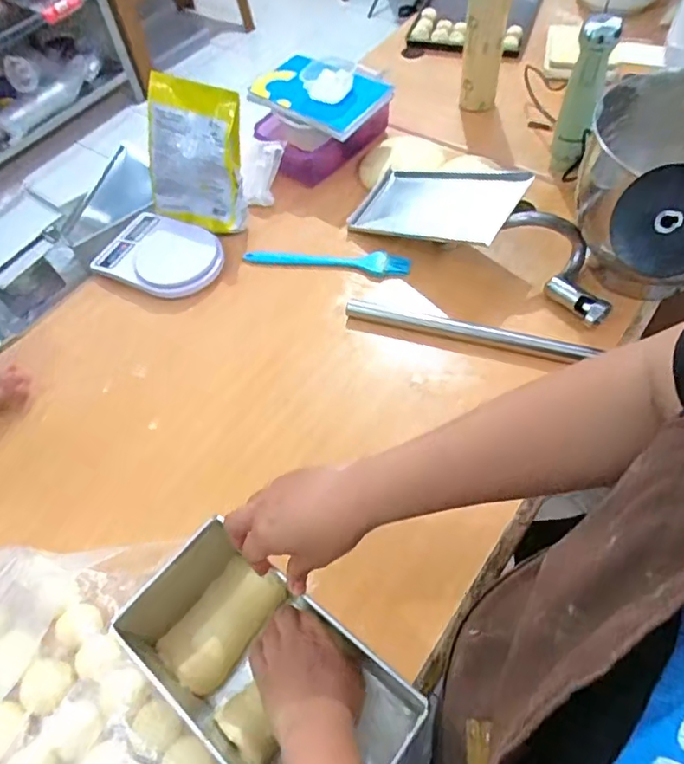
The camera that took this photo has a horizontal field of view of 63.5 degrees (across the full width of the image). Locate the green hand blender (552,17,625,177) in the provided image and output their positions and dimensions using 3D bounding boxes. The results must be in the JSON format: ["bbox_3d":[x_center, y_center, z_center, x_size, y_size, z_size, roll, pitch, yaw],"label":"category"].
[{"bbox_3d":[0.347,-0.405,0.802,0.053,0.209,0.070,15,59,14],"label":"green hand blender"}]

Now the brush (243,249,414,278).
[{"bbox_3d":[-0.022,-0.184,0.824,0.246,0.021,0.036,7,58,10],"label":"brush"}]

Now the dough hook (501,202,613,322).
[{"bbox_3d":[0.292,-0.153,0.725,0.070,0.089,0.160,-35,61,-17],"label":"dough hook"}]

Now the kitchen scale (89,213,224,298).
[{"bbox_3d":[-0.279,-0.196,0.847,0.199,0.038,0.139,27,63,21],"label":"kitchen scale"}]

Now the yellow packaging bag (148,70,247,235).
[{"bbox_3d":[-0.222,-0.338,0.831,0.162,0.202,0.032,16,37,12],"label":"yellow packaging bag"}]

